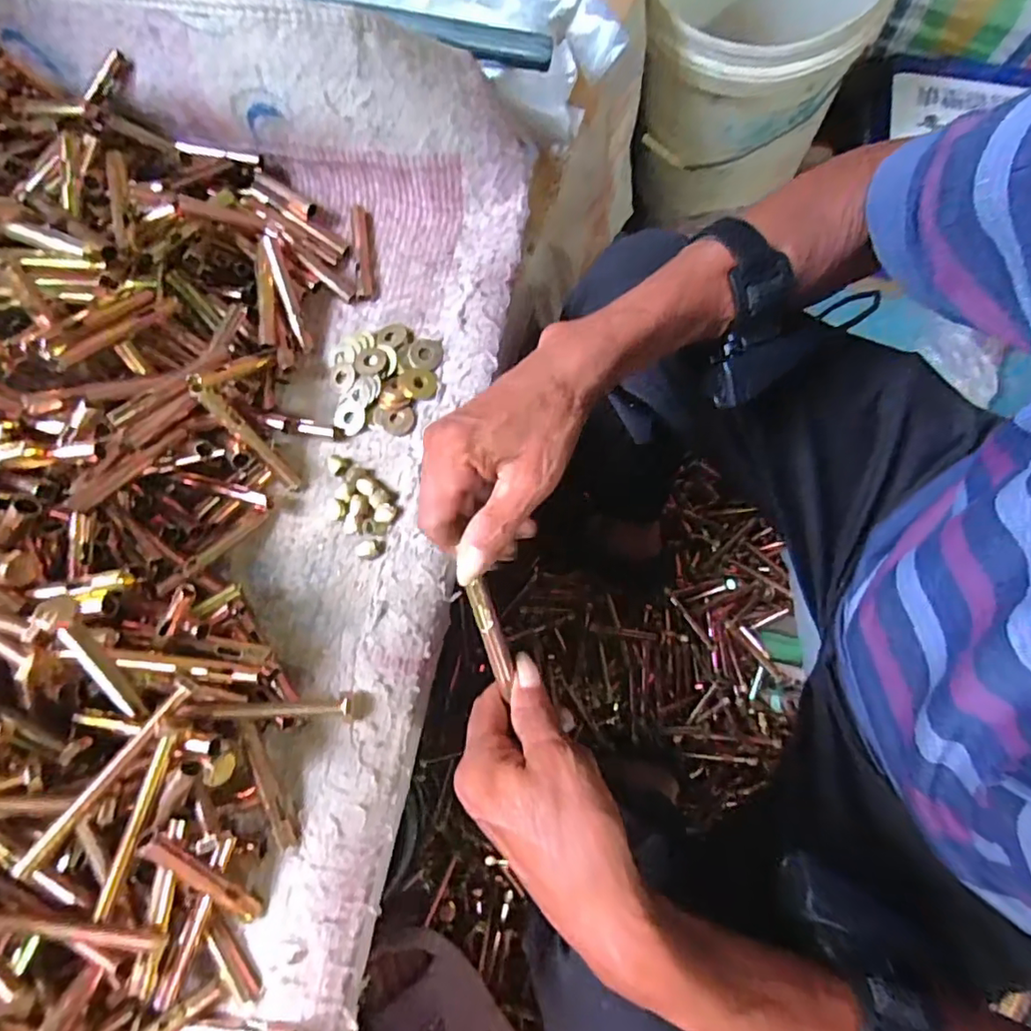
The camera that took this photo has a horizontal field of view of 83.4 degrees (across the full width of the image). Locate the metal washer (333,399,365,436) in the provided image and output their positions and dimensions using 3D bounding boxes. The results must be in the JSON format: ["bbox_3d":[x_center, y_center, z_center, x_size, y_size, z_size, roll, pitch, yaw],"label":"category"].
[{"bbox_3d":[-0.120,-0.072,0.421,0.023,0.005,0.023,0,72,1],"label":"metal washer"}]

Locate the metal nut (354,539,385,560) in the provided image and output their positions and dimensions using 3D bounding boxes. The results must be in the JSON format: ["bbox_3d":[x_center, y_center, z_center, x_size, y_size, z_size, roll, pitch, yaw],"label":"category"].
[{"bbox_3d":[-0.098,0.022,0.387,0.019,0.005,0.012,-8,72,-2],"label":"metal nut"}]

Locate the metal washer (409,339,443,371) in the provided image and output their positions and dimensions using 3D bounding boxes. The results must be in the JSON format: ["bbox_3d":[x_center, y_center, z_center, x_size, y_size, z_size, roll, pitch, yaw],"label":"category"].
[{"bbox_3d":[-0.067,-0.120,0.430,0.024,0.004,0.026,0,72,1],"label":"metal washer"}]

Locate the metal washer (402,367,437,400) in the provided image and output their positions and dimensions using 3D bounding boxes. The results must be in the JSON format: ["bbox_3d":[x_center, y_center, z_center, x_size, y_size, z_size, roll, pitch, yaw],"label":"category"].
[{"bbox_3d":[-0.070,-0.097,0.419,0.023,0.005,0.025,0,72,1],"label":"metal washer"}]

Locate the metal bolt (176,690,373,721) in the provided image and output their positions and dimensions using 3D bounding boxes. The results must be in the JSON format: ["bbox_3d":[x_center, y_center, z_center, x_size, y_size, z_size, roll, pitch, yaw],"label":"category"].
[{"bbox_3d":[-0.139,0.114,0.343,0.105,0.016,0.016,5,71,-22],"label":"metal bolt"}]

